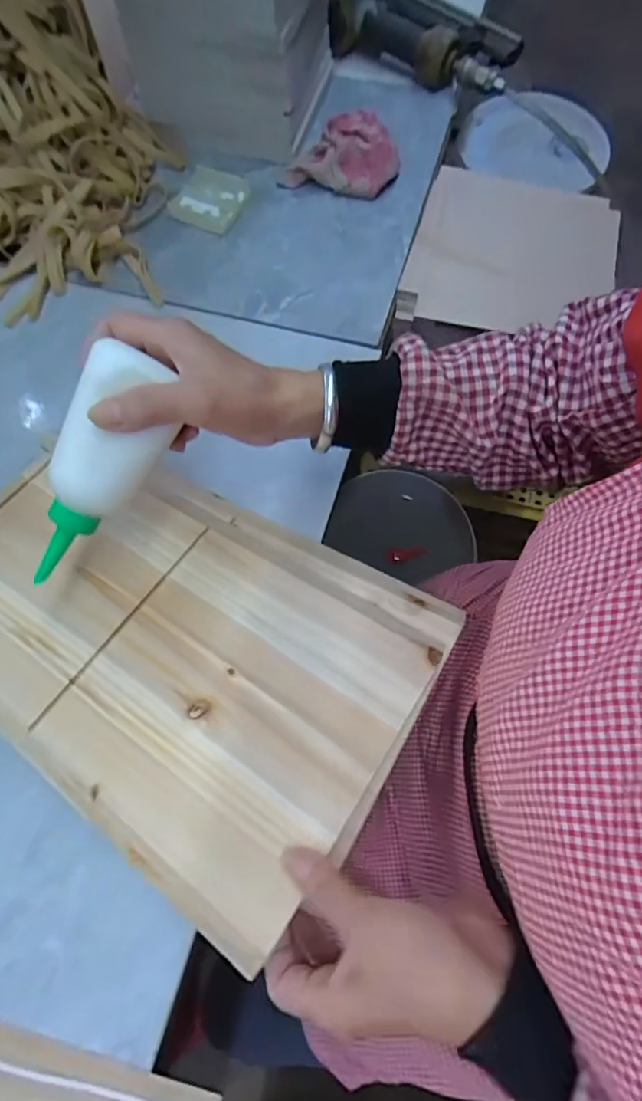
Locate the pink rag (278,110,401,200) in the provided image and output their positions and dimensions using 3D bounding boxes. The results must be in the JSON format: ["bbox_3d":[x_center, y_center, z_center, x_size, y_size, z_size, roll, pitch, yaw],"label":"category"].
[{"bbox_3d":[0.029,-0.442,0.577,0.118,0.034,0.101,18,72,8],"label":"pink rag"}]

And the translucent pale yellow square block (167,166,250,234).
[{"bbox_3d":[-0.125,-0.394,0.577,0.079,0.007,0.077,22,78,9],"label":"translucent pale yellow square block"}]

